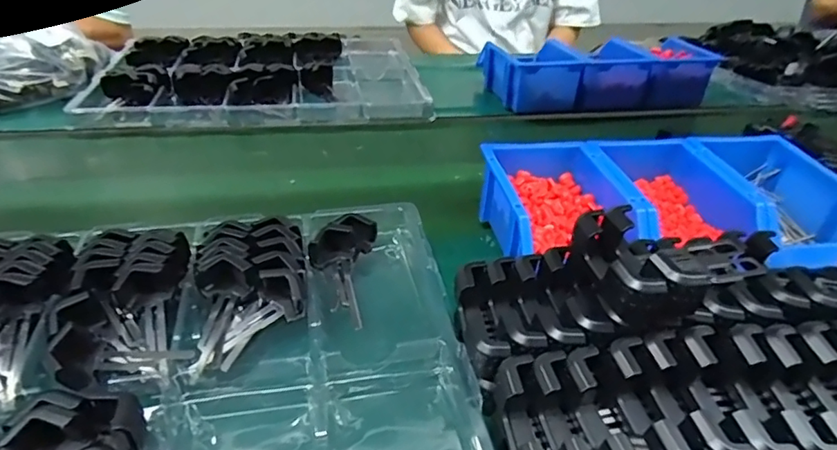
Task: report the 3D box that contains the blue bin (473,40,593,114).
[{"bbox_3d":[0.189,-0.248,0.897,0.133,0.076,0.152,-7,36,-15],"label":"blue bin"}]

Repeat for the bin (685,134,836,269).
[{"bbox_3d":[0.377,-0.031,0.592,0.118,0.069,0.203,-4,35,-11],"label":"bin"}]

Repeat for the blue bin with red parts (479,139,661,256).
[{"bbox_3d":[0.138,-0.018,0.558,0.129,0.075,0.175,-2,35,-8],"label":"blue bin with red parts"}]

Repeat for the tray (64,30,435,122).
[{"bbox_3d":[-0.255,-0.248,0.908,0.496,0.058,0.345,-4,35,-11],"label":"tray"}]

